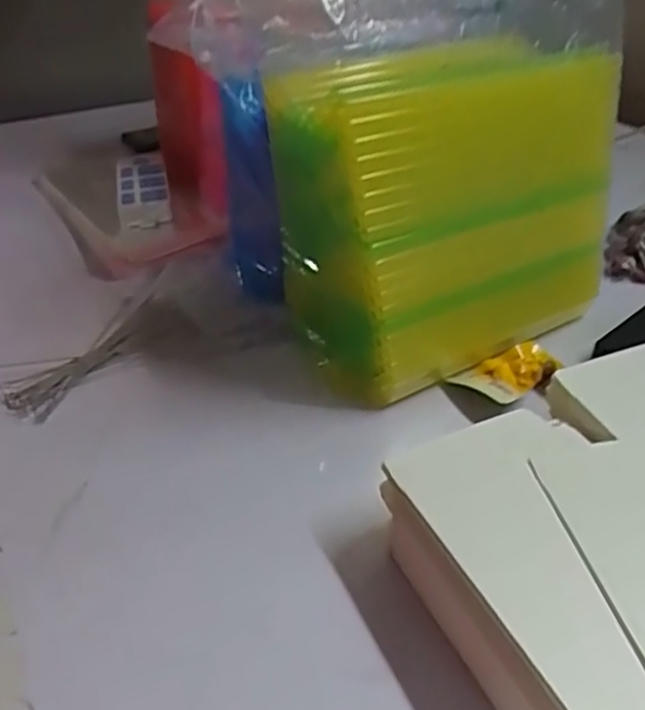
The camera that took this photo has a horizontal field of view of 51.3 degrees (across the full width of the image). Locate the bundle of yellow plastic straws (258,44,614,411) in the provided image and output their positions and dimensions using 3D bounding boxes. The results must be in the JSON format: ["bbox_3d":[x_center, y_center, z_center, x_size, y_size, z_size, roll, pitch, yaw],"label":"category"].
[{"bbox_3d":[0.107,-0.139,0.619,0.271,0.266,0.176,-18,40,-24],"label":"bundle of yellow plastic straws"}]

